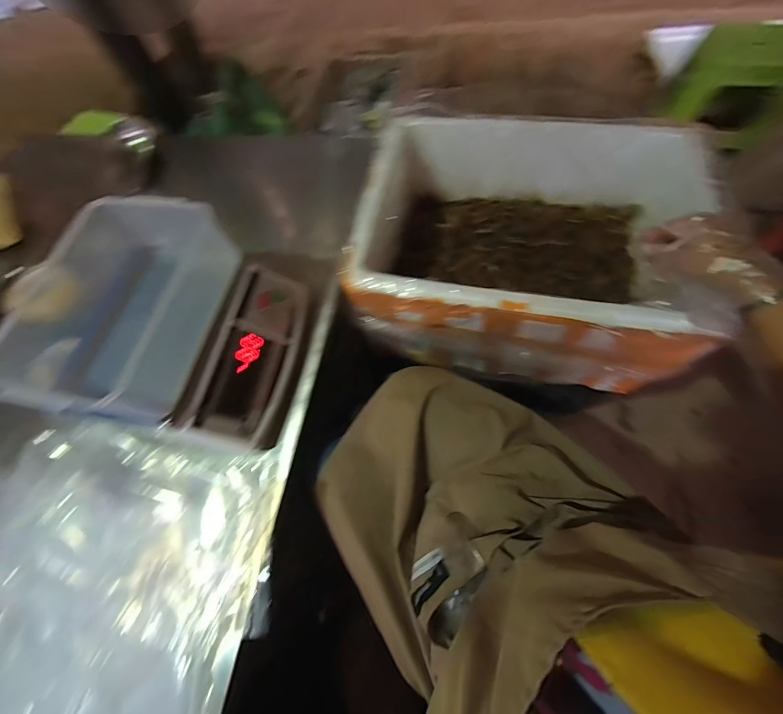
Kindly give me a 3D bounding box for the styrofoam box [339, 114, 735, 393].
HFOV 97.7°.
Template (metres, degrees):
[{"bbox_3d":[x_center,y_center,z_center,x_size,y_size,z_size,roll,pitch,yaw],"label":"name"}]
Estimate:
[{"bbox_3d":[0.244,-0.216,0.692,0.585,0.243,0.450,11,65,8],"label":"styrofoam box"}]

